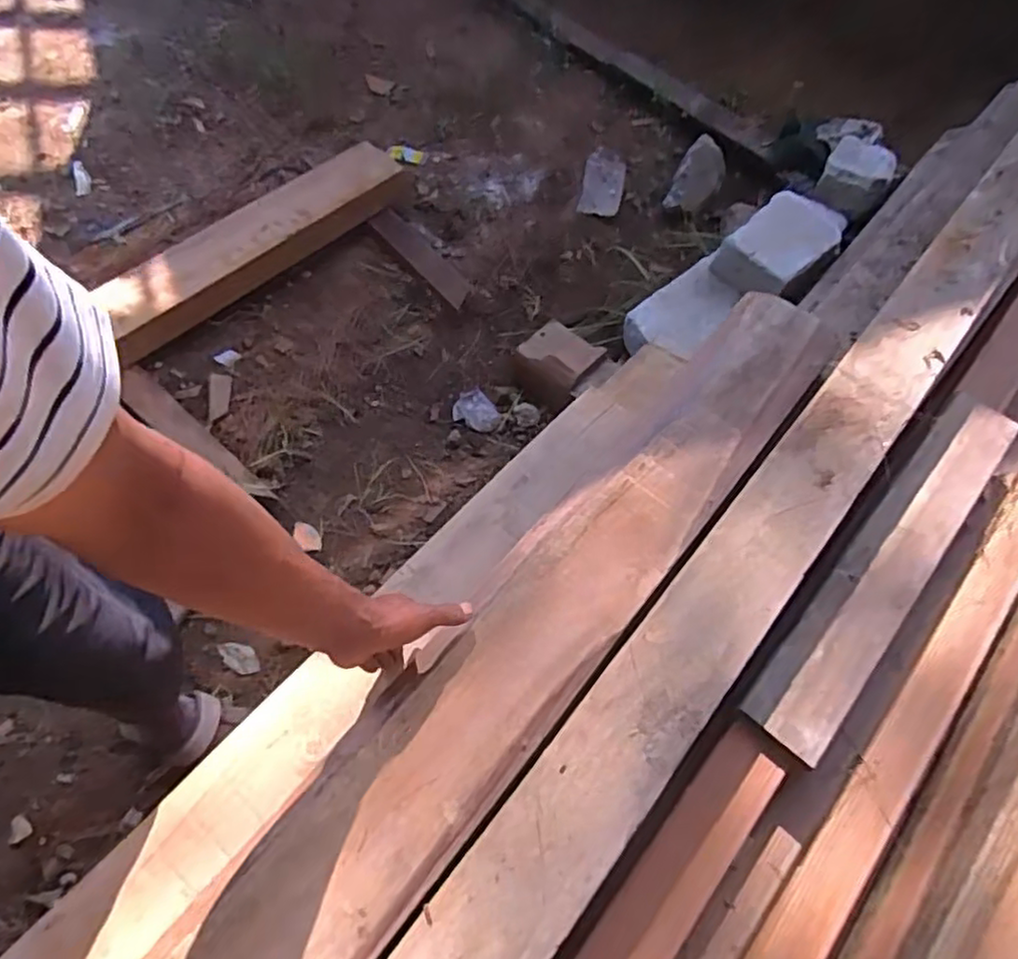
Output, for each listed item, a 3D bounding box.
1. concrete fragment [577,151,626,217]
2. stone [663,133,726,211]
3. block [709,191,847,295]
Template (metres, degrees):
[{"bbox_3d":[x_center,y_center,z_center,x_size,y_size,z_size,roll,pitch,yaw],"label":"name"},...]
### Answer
[{"bbox_3d":[0.232,-0.738,1.666,0.100,0.025,0.220,9,62,4],"label":"concrete fragment"},{"bbox_3d":[0.459,-0.732,1.644,0.105,0.036,0.185,28,104,0],"label":"stone"},{"bbox_3d":[0.534,-0.469,1.343,0.236,0.098,0.176,-37,68,-18],"label":"block"}]

